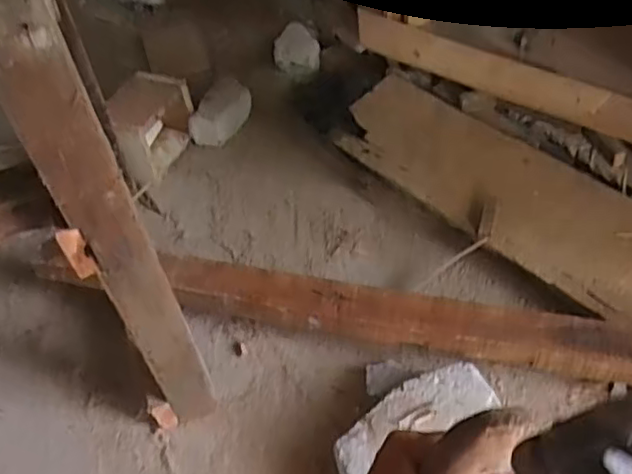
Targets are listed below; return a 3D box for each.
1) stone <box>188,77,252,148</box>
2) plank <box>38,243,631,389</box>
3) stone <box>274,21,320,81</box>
[{"bbox_3d":[-0.176,-0.232,1.193,0.060,0.071,0.133,28,57,28],"label":"stone"},{"bbox_3d":[0.081,0.099,0.817,0.931,0.050,0.081,8,49,13],"label":"plank"},{"bbox_3d":[-0.038,-0.385,1.312,0.080,0.067,0.094,-26,50,-16],"label":"stone"}]

